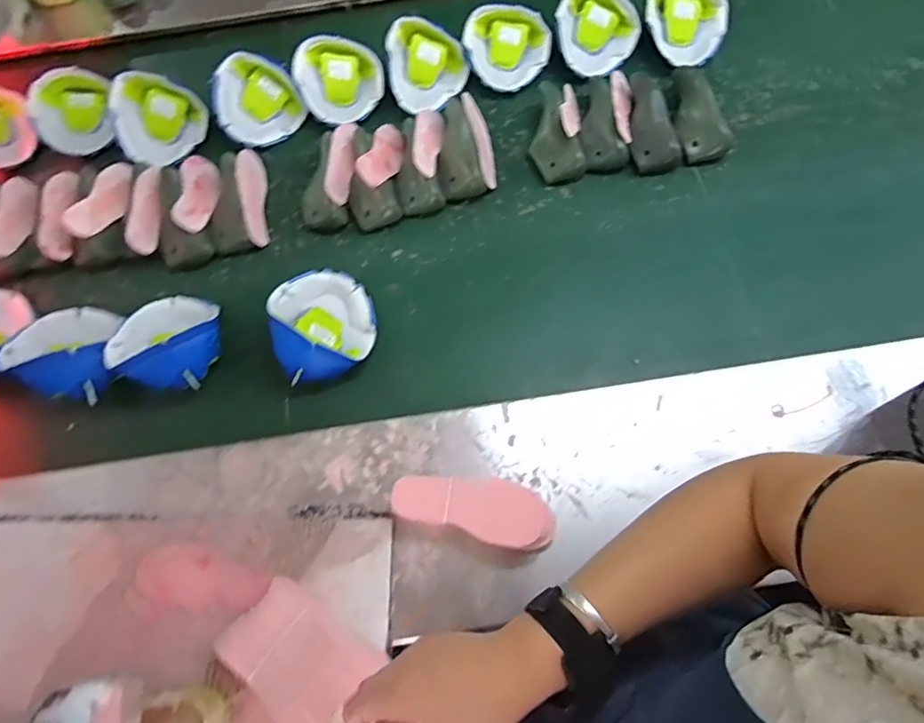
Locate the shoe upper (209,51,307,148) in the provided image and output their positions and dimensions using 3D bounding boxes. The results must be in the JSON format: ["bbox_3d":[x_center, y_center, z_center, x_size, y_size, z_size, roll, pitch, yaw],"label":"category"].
[{"bbox_3d":[-0.318,-0.402,0.828,0.126,0.043,0.126,-1,91,-37],"label":"shoe upper"}]

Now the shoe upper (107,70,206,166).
[{"bbox_3d":[-0.473,-0.373,0.839,0.130,0.024,0.131,-2,95,-23],"label":"shoe upper"}]

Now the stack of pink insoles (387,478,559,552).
[{"bbox_3d":[0.014,0.157,0.585,0.170,0.044,0.066,13,70,7],"label":"stack of pink insoles"}]

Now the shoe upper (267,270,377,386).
[{"bbox_3d":[-0.175,-0.052,0.690,0.113,0.084,0.151,-11,69,-2],"label":"shoe upper"}]

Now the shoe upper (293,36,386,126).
[{"bbox_3d":[-0.195,-0.447,0.860,0.127,0.051,0.127,-3,102,-15],"label":"shoe upper"}]

